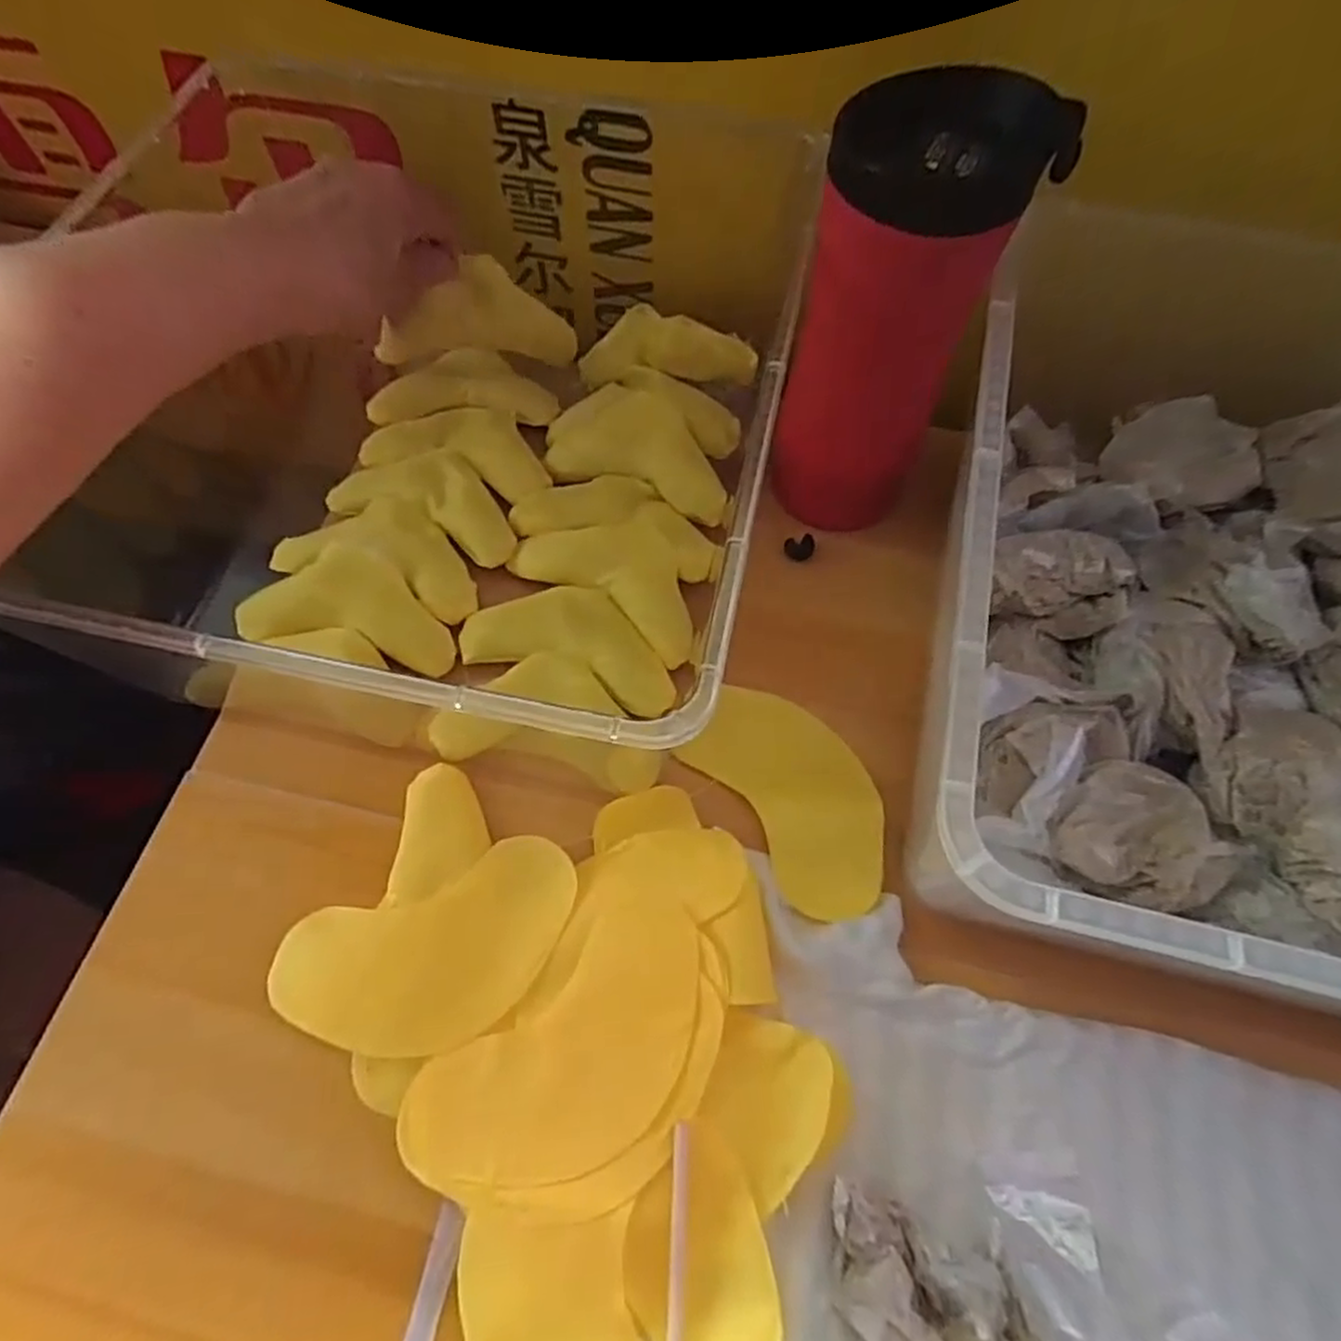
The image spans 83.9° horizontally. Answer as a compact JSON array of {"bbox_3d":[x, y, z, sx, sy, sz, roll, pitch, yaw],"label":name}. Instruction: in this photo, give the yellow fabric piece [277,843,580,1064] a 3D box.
[{"bbox_3d":[-0.096,0.117,0.306,0.120,0.004,0.067,-20,66,-10],"label":"yellow fabric piece"}]

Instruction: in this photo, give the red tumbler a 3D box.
[{"bbox_3d":[0.095,-0.147,0.331,0.076,0.176,0.066,19,66,9],"label":"red tumbler"}]

